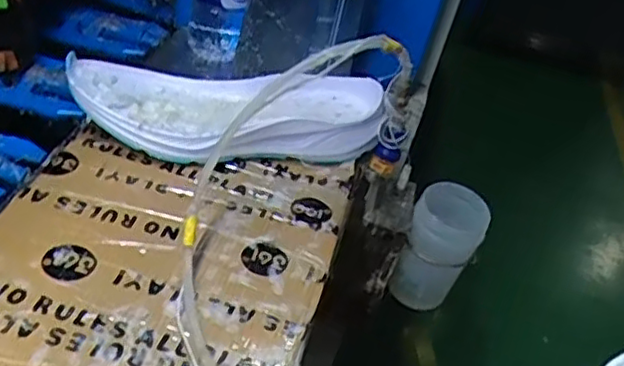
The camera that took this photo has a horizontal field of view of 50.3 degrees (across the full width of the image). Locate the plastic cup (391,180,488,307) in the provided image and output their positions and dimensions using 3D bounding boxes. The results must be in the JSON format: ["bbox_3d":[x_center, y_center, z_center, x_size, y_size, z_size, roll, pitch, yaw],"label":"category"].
[{"bbox_3d":[0.130,0.068,0.687,0.073,0.123,0.064,21,40,7],"label":"plastic cup"}]

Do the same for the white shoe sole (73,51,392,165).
[{"bbox_3d":[-0.072,-0.062,0.583,0.258,0.061,0.121,-5,41,-24],"label":"white shoe sole"}]

